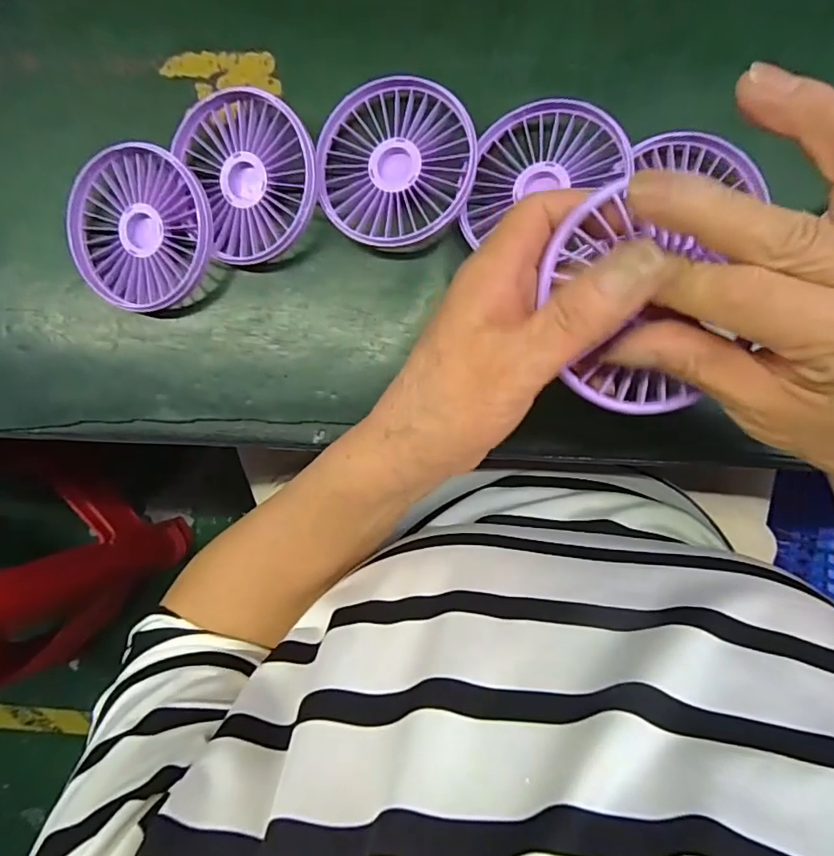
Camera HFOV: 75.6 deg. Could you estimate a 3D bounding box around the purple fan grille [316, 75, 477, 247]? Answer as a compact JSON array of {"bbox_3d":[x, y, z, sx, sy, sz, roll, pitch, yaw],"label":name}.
[{"bbox_3d":[-0.012,-0.145,0.296,0.084,0.021,0.087,1,93,5],"label":"purple fan grille"}]

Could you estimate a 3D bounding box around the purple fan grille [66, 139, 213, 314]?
[{"bbox_3d":[-0.156,-0.113,0.308,0.085,0.018,0.087,5,102,13],"label":"purple fan grille"}]

